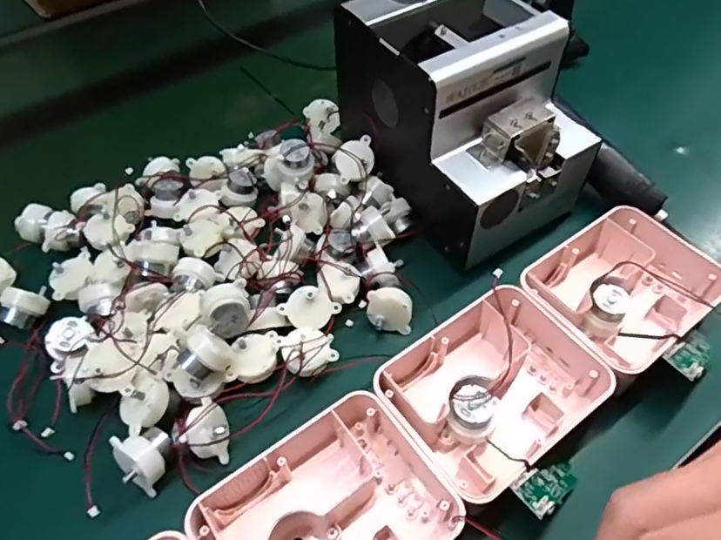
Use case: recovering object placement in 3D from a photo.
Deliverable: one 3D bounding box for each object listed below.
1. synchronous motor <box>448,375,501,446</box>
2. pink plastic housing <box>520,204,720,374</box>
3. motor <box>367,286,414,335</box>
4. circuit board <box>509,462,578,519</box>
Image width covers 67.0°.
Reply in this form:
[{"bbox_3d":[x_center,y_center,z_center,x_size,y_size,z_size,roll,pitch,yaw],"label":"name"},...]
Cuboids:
[{"bbox_3d":[0.070,0.086,0.338,0.028,0.028,0.032,17,53,17],"label":"synchronous motor"},{"bbox_3d":[0.188,0.026,0.405,0.125,0.070,0.098,-31,55,-21],"label":"pink plastic housing"},{"bbox_3d":[0.021,0.029,0.396,0.034,0.032,0.016,12,26,2],"label":"motor"},{"bbox_3d":[0.109,0.122,0.311,0.058,0.010,0.023,4,36,-47],"label":"circuit board"}]

